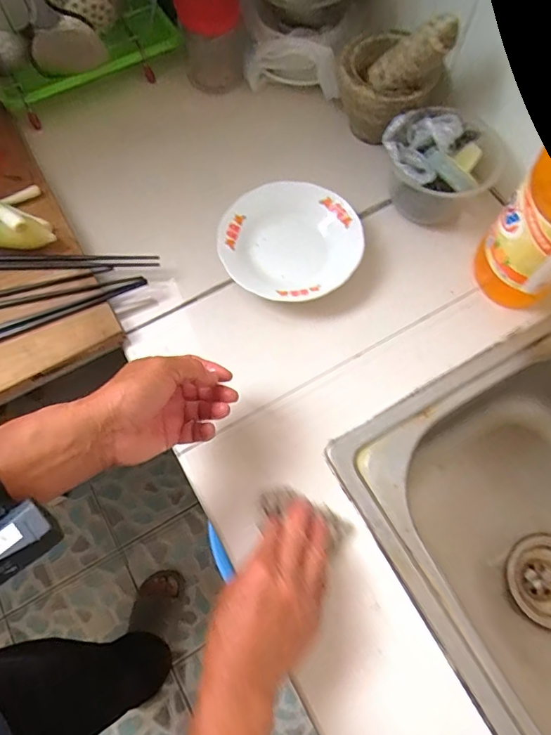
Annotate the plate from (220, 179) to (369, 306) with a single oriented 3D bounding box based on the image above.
[{"bbox_3d":[0.018,-0.155,0.582,0.168,0.040,0.166,0,71,-1],"label":"plate"}]

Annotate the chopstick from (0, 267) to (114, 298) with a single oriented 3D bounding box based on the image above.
[{"bbox_3d":[-0.309,-0.090,0.552,0.232,0.004,0.013,-16,72,-6],"label":"chopstick"}]

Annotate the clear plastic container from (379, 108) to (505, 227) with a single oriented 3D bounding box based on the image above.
[{"bbox_3d":[0.199,-0.240,0.580,0.116,0.114,0.117,0,71,-1],"label":"clear plastic container"}]

